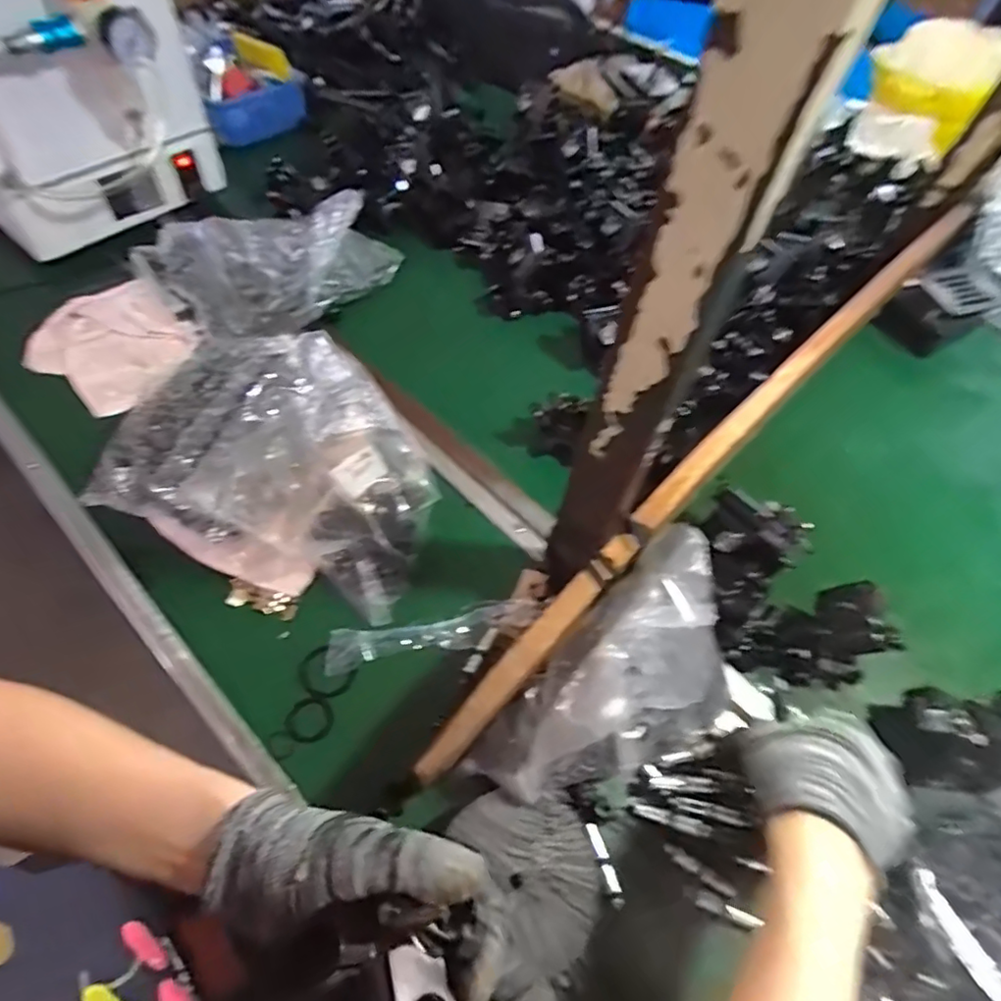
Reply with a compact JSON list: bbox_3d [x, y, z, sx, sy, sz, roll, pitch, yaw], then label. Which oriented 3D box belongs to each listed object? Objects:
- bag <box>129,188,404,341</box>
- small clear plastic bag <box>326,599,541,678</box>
[{"bbox_3d":[-0.221,-0.238,0.600,0.234,0.077,0.117,-33,66,-21],"label":"bag"},{"bbox_3d":[-0.049,0.101,0.461,0.163,0.016,0.031,-10,60,-10],"label":"small clear plastic bag"}]

